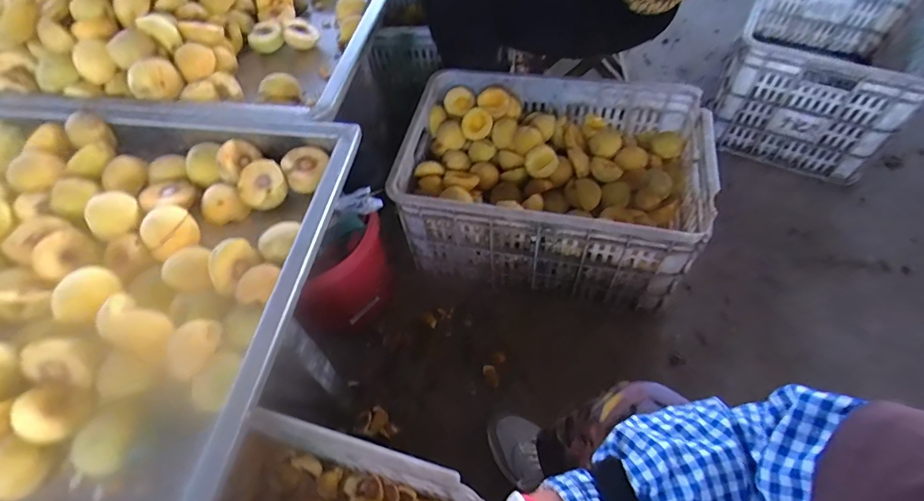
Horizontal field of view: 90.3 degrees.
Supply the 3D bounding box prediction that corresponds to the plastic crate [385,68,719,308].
[{"bbox_3d":[0.177,-0.135,0.933,0.536,0.250,0.378,10,58,10],"label":"plastic crate"}]

